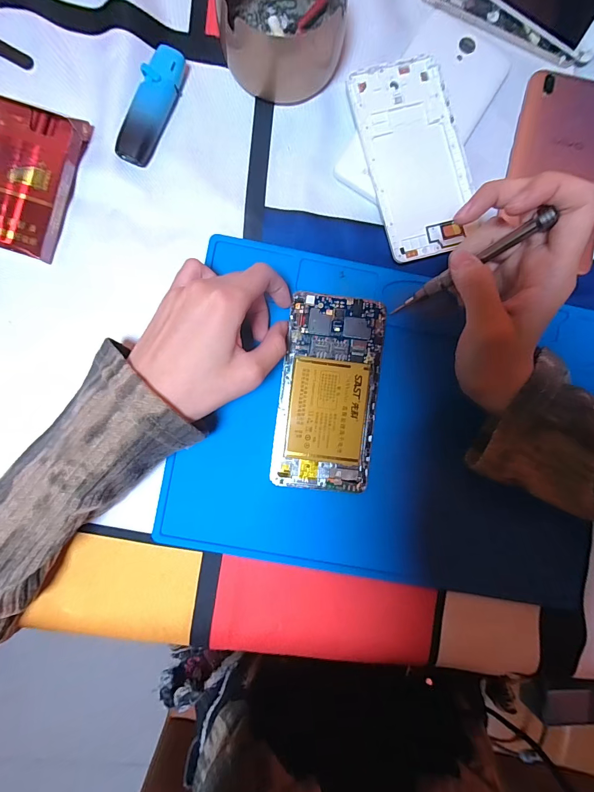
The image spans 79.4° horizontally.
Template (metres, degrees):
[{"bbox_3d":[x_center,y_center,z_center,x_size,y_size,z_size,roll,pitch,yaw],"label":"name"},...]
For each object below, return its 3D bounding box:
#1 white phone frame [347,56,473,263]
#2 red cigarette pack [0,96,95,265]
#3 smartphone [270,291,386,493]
[{"bbox_3d":[0.087,-0.175,0.268,0.069,0.011,0.141,-15,90,-3],"label":"white phone frame"},{"bbox_3d":[-0.191,-0.151,0.251,0.056,0.019,0.099,15,89,-2],"label":"red cigarette pack"},{"bbox_3d":[0.024,-0.002,0.261,0.071,0.006,0.140,7,89,-3],"label":"smartphone"}]

